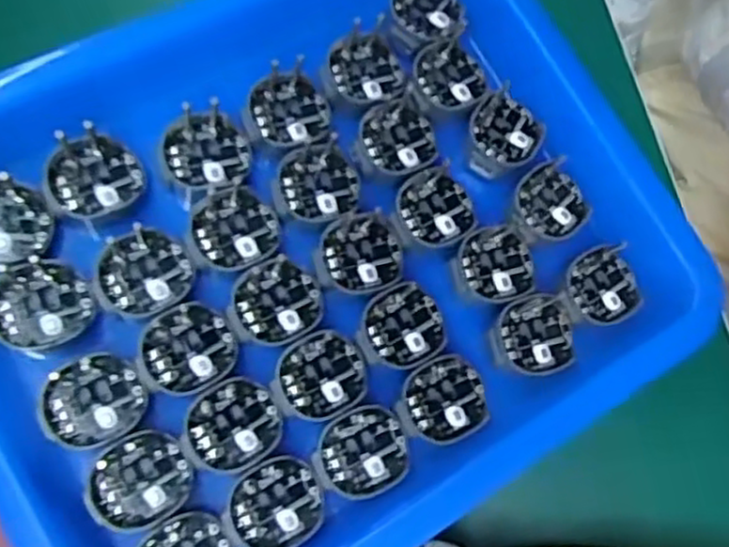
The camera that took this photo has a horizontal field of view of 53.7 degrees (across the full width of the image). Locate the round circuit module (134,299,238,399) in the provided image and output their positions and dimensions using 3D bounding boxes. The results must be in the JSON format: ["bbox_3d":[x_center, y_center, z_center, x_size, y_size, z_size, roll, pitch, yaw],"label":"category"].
[{"bbox_3d":[-0.053,0.023,0.215,0.028,0.007,0.025,-31,81,-6],"label":"round circuit module"}]

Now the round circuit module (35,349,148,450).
[{"bbox_3d":[-0.078,0.036,0.206,0.028,0.005,0.025,-15,80,-3],"label":"round circuit module"}]

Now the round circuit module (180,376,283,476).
[{"bbox_3d":[-0.039,0.045,0.212,0.025,0.005,0.028,34,81,6],"label":"round circuit module"}]

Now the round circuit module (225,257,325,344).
[{"bbox_3d":[-0.027,0.010,0.222,0.024,0.006,0.027,33,81,6],"label":"round circuit module"}]

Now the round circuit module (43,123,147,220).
[{"bbox_3d":[-0.083,-0.028,0.221,0.027,0.006,0.027,3,79,-13],"label":"round circuit module"}]

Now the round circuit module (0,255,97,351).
[{"bbox_3d":[-0.094,0.008,0.208,0.028,0.005,0.026,0,79,0],"label":"round circuit module"}]

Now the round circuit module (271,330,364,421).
[{"bbox_3d":[-0.013,0.032,0.221,0.024,0.005,0.029,31,81,6],"label":"round circuit module"}]

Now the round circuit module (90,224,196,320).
[{"bbox_3d":[-0.067,0.000,0.217,0.028,0.008,0.025,-39,81,-7],"label":"round circuit module"}]

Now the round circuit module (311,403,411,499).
[{"bbox_3d":[-0.001,0.054,0.217,0.028,0.004,0.024,-31,81,-5],"label":"round circuit module"}]

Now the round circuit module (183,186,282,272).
[{"bbox_3d":[-0.041,-0.014,0.225,0.028,0.004,0.025,-17,80,-3],"label":"round circuit module"}]

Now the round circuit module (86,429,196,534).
[{"bbox_3d":[-0.064,0.059,0.205,0.028,0.008,0.025,-36,81,-6],"label":"round circuit module"}]

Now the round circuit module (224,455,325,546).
[{"bbox_3d":[-0.026,0.068,0.210,0.028,0.005,0.025,-21,80,-4],"label":"round circuit module"}]

